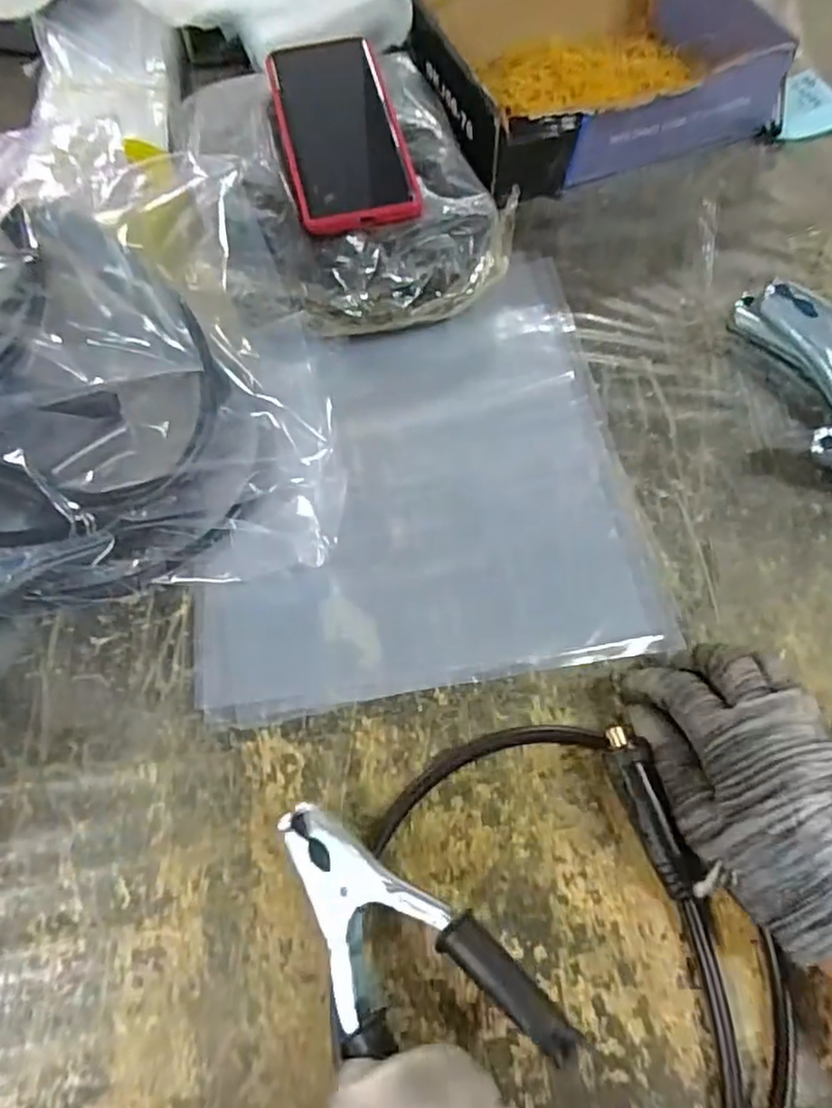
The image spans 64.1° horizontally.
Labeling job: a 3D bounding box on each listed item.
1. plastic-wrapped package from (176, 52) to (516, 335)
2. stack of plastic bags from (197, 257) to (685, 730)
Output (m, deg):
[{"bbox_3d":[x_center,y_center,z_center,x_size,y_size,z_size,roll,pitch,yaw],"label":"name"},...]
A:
[{"bbox_3d":[-0.058,-0.264,0.477,0.202,0.077,0.252,-21,66,-9],"label":"plastic-wrapped package"},{"bbox_3d":[-0.004,-0.052,0.416,0.262,0.009,0.271,-10,65,-4],"label":"stack of plastic bags"}]

